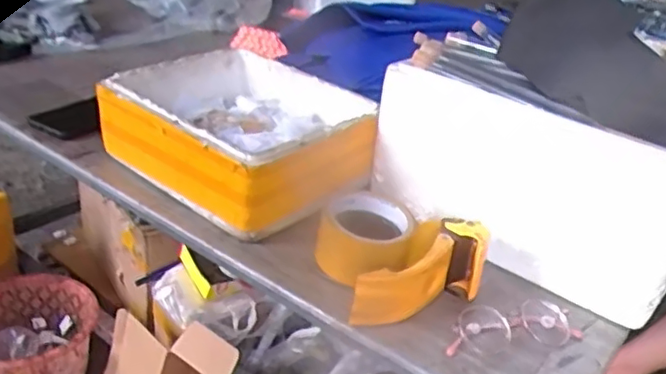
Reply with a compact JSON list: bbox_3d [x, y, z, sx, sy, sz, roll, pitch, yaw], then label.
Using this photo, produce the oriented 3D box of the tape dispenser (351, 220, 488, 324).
[{"bbox_3d":[0.089,0.088,0.607,0.070,0.062,0.151,23,32,27],"label":"tape dispenser"}]

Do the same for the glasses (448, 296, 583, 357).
[{"bbox_3d":[0.166,0.130,0.589,0.135,0.025,0.043,-5,31,-21],"label":"glasses"}]

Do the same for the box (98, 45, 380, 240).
[{"bbox_3d":[-0.115,-0.071,0.811,0.293,0.099,0.236,27,34,31],"label":"box"}]

